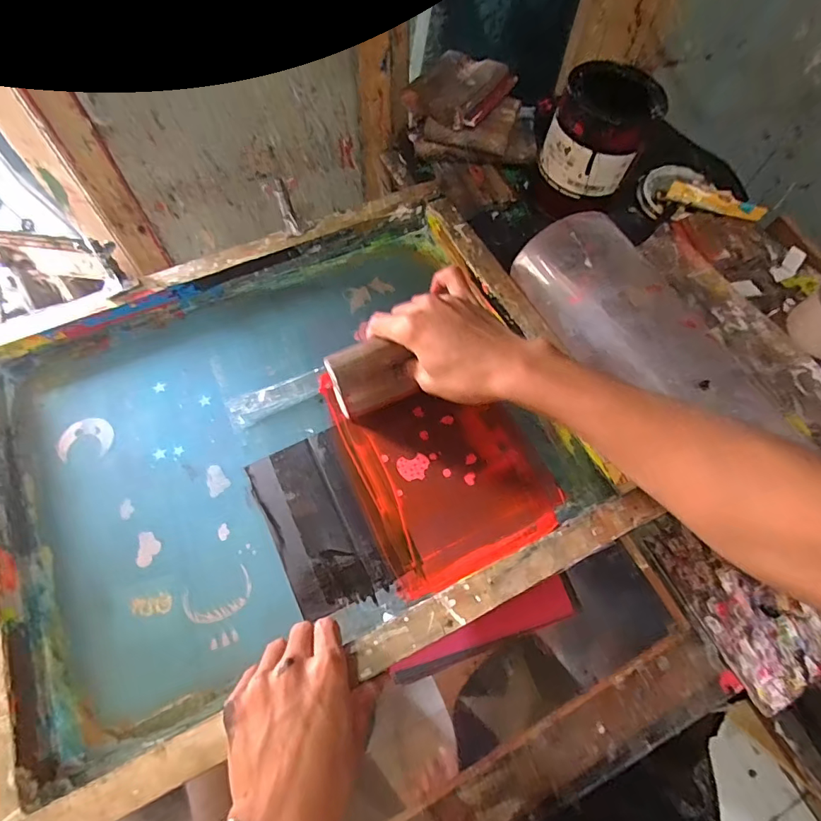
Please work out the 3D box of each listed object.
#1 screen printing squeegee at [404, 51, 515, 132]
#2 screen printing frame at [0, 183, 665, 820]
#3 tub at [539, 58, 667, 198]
[{"bbox_3d":[0.059,-0.392,0.575,0.102,0.023,0.127,31,68,11],"label":"screen printing squeegee"},{"bbox_3d":[-0.114,0.019,0.451,0.516,0.062,0.433,-22,68,-12],"label":"screen printing frame"},{"bbox_3d":[0.215,-0.319,0.535,0.112,0.112,0.091,18,64,9],"label":"tub"}]

